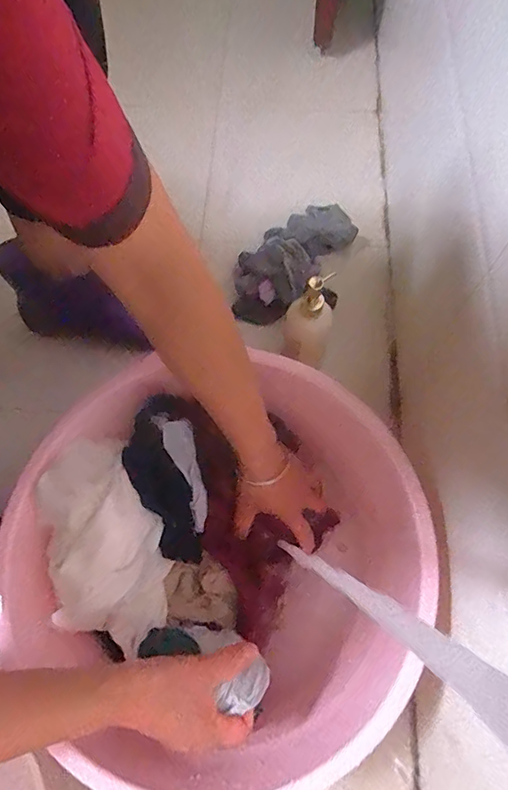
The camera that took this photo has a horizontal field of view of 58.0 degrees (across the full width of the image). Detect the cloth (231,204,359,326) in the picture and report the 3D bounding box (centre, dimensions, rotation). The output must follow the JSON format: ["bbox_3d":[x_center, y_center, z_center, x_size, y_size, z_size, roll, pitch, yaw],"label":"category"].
[{"bbox_3d":[0.060,-0.213,0.689,0.118,0.068,0.249,33,72,14],"label":"cloth"}]

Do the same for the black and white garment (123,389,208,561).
[{"bbox_3d":[-0.091,0.091,0.482,0.077,0.052,0.179,-12,93,-3],"label":"black and white garment"}]

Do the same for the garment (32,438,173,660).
[{"bbox_3d":[-0.145,0.156,0.446,0.099,0.084,0.208,-13,103,-4],"label":"garment"}]

